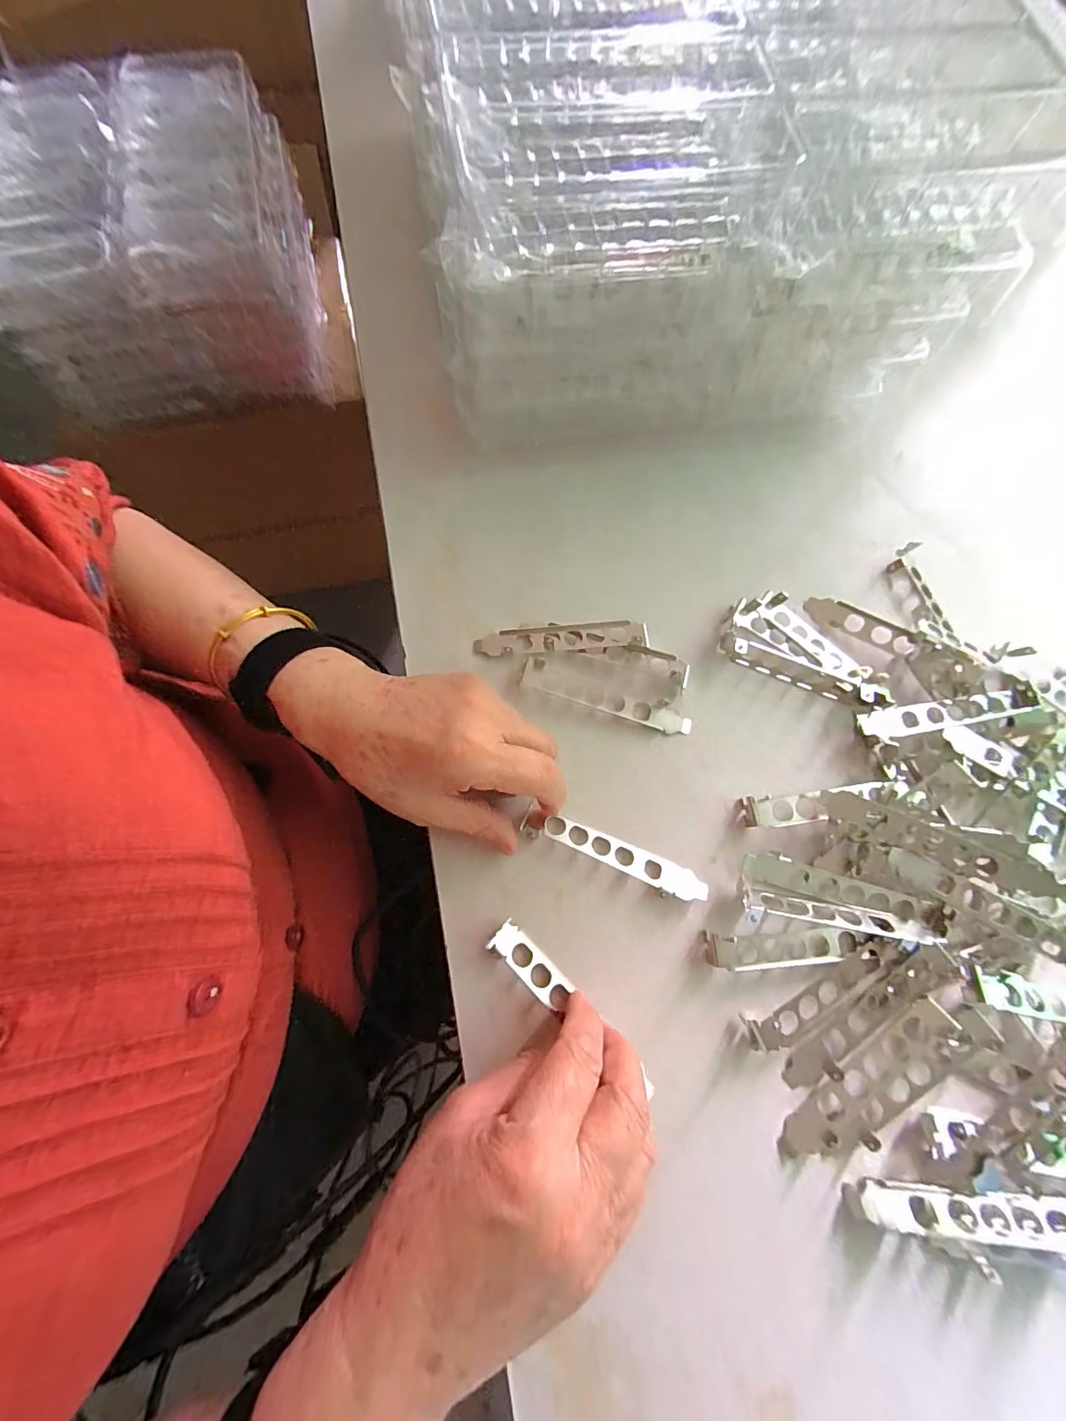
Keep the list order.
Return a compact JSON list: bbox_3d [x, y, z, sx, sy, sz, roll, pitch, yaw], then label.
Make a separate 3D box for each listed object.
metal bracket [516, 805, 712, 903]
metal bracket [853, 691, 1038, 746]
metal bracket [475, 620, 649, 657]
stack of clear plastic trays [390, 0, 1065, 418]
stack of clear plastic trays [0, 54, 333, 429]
[{"bbox_3d":[0.050,0.090,0.300,0.119,0.011,0.020,21,76,4],"label":"metal bracket"},{"bbox_3d":[0.279,0.003,0.324,0.113,0.011,0.024,-11,75,-2],"label":"metal bracket"},{"bbox_3d":[0.020,-0.052,0.335,0.119,0.015,0.021,-2,75,0],"label":"metal bracket"},{"bbox_3d":[0.097,-0.424,0.355,0.349,0.199,0.394,-5,75,-1],"label":"stack of clear plastic trays"},{"bbox_3d":[-0.506,-0.642,0.665,0.347,0.193,0.401,-13,76,-5],"label":"stack of clear plastic trays"}]

